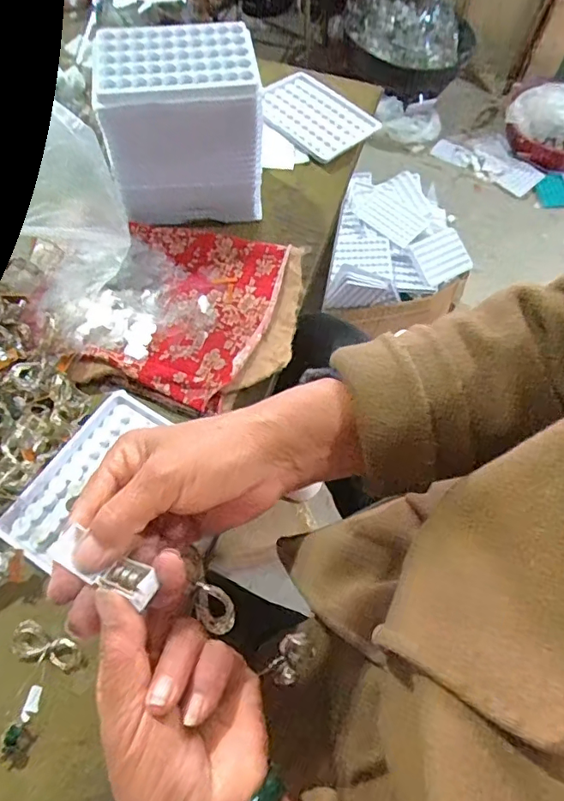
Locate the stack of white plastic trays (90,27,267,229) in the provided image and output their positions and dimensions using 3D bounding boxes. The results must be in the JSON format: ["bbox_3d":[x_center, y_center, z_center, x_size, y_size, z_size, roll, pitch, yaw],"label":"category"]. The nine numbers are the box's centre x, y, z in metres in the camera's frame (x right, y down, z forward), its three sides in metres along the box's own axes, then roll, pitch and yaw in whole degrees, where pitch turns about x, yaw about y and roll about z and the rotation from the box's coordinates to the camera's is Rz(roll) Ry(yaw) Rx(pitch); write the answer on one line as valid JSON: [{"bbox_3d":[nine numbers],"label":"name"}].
[{"bbox_3d":[-0.084,-0.236,0.443,0.128,0.121,0.088,-5,63,-7],"label":"stack of white plastic trays"}]

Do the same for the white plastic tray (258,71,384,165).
[{"bbox_3d":[0.035,-0.314,0.564,0.125,0.014,0.093,42,67,16],"label":"white plastic tray"}]

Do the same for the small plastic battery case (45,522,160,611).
[{"bbox_3d":[-0.085,0.080,0.245,0.056,0.009,0.019,20,63,11],"label":"small plastic battery case"}]

